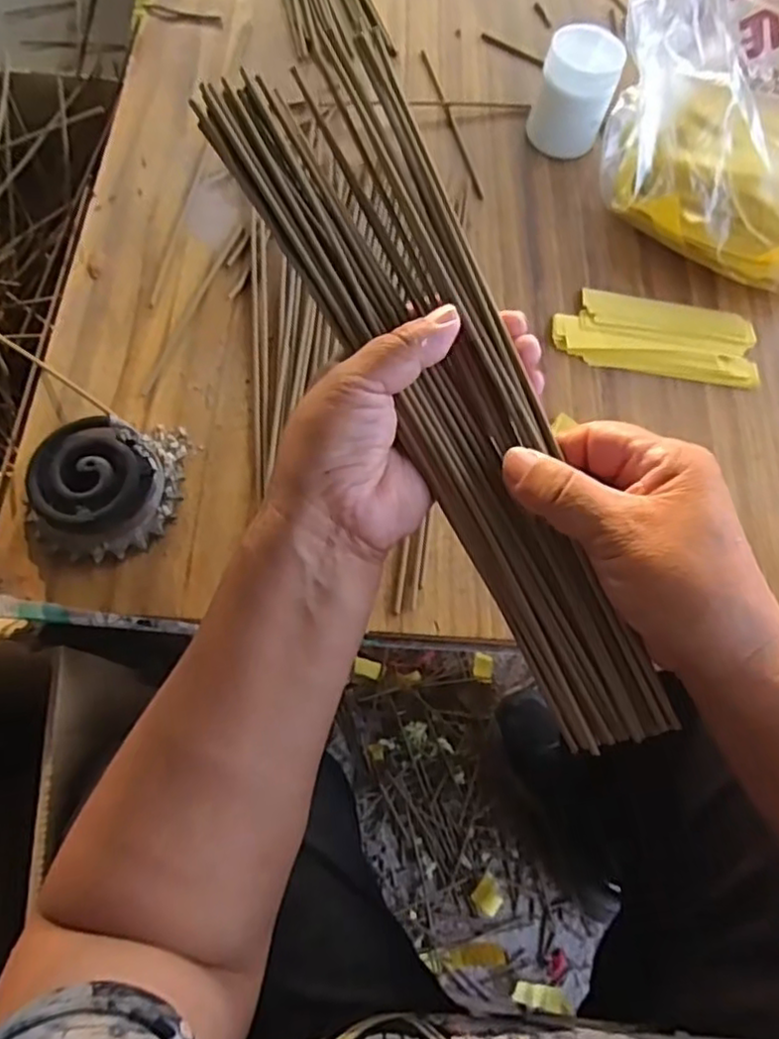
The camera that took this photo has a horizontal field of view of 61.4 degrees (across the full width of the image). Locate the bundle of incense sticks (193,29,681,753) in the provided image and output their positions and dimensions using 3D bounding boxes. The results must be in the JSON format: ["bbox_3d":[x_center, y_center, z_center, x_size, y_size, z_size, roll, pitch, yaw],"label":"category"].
[{"bbox_3d":[0.024,-0.053,0.273,0.072,0.021,0.313,-25,87,-11],"label":"bundle of incense sticks"}]

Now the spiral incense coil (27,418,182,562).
[{"bbox_3d":[-0.163,-0.017,0.375,0.074,0.035,0.072,-1,69,-4],"label":"spiral incense coil"}]

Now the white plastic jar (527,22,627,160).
[{"bbox_3d":[0.138,-0.318,0.490,0.053,0.065,0.053,1,68,-2],"label":"white plastic jar"}]

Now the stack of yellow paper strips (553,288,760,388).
[{"bbox_3d":[0.185,-0.129,0.459,0.138,0.009,0.062,8,68,1],"label":"stack of yellow paper strips"}]

